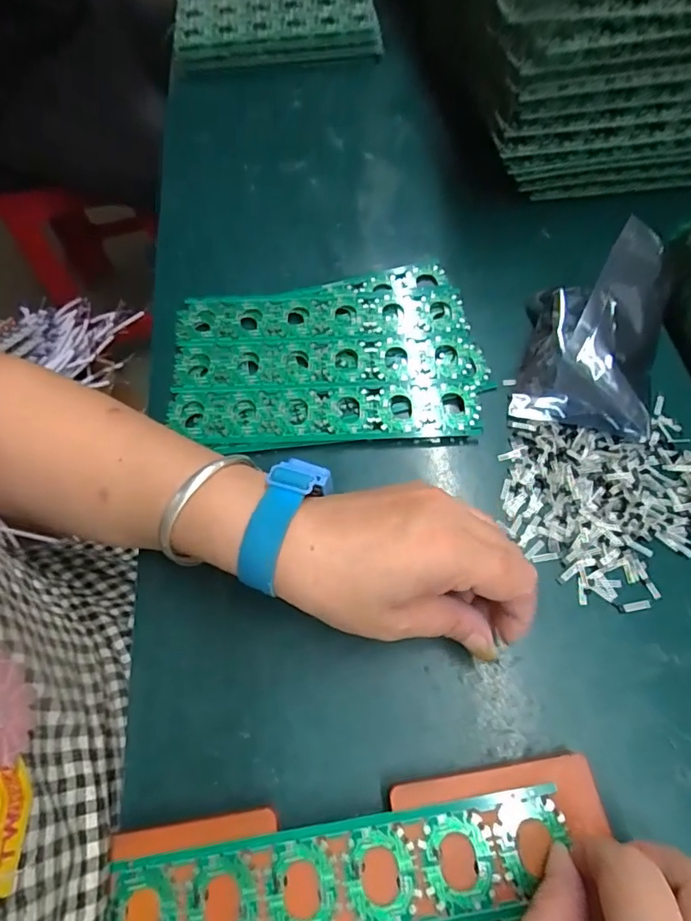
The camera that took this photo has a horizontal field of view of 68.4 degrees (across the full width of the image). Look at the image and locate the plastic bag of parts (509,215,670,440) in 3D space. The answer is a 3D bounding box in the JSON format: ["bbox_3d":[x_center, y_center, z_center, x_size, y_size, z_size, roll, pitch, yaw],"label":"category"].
[{"bbox_3d":[0.164,-0.085,0.325,0.085,0.054,0.123,14,67,8],"label":"plastic bag of parts"}]

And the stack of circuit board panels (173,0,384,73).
[{"bbox_3d":[-0.075,-0.470,0.541,0.213,0.034,0.135,-12,63,0],"label":"stack of circuit board panels"}]

